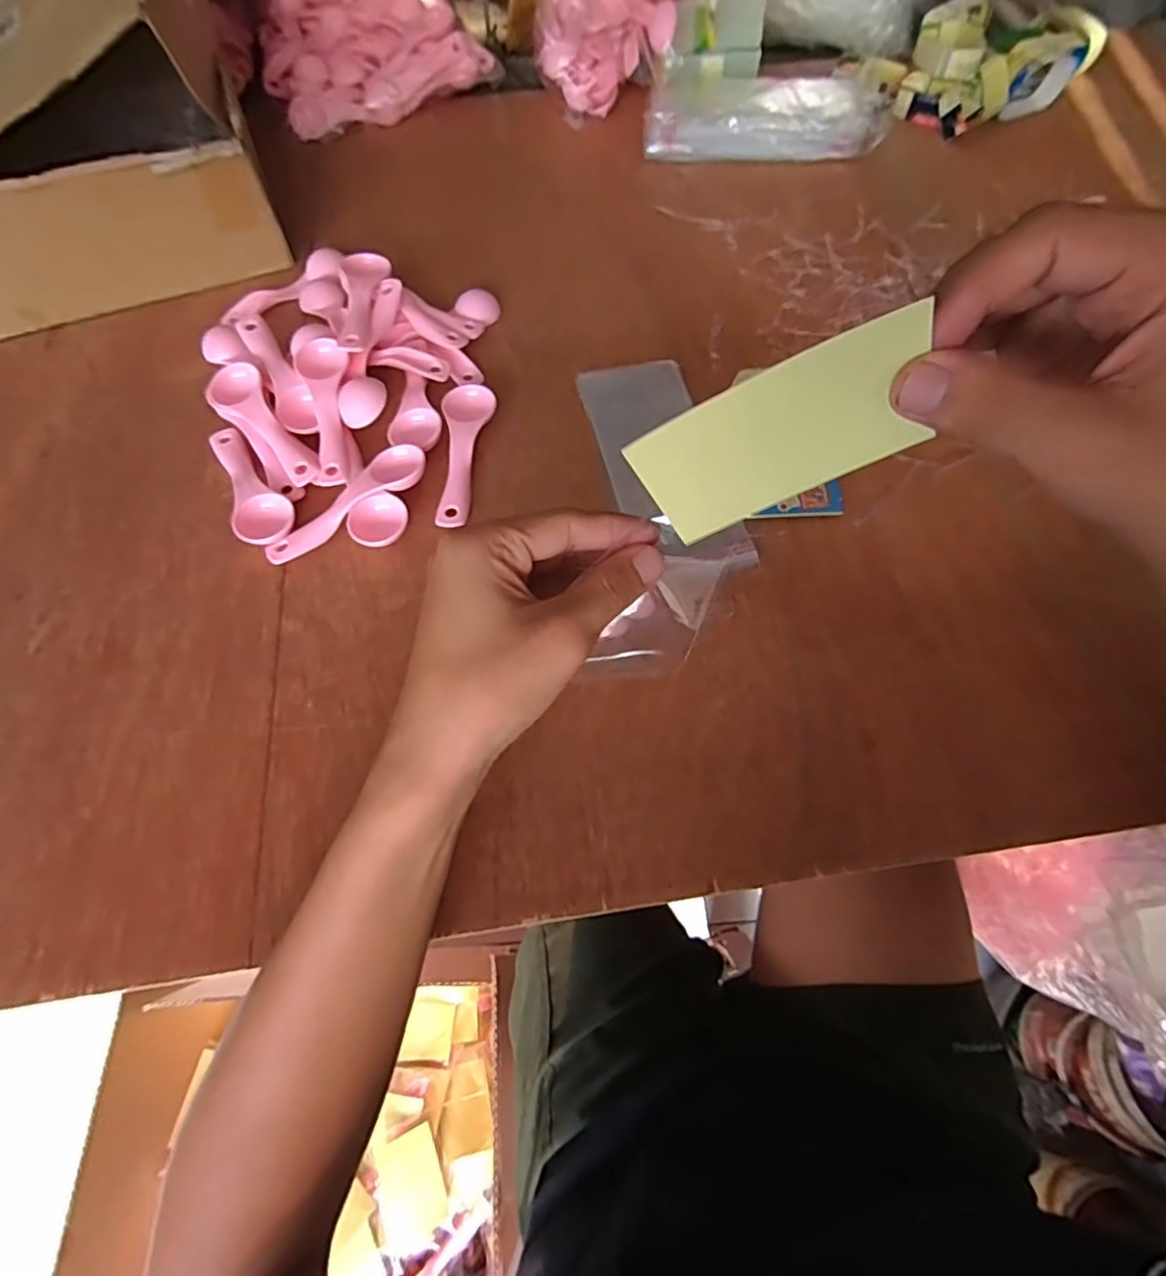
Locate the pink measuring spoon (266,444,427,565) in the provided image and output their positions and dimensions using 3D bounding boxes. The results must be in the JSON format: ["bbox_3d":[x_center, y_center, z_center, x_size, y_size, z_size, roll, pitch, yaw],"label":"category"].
[{"bbox_3d":[-0.151,-0.086,0.389,0.111,0.023,0.028,-31,65,-14],"label":"pink measuring spoon"}]

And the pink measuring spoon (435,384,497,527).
[{"bbox_3d":[-0.078,-0.125,0.412,0.034,0.016,0.112,-3,61,1],"label":"pink measuring spoon"}]

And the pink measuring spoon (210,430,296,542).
[{"bbox_3d":[-0.222,-0.103,0.405,0.034,0.015,0.112,-30,64,-13],"label":"pink measuring spoon"}]

